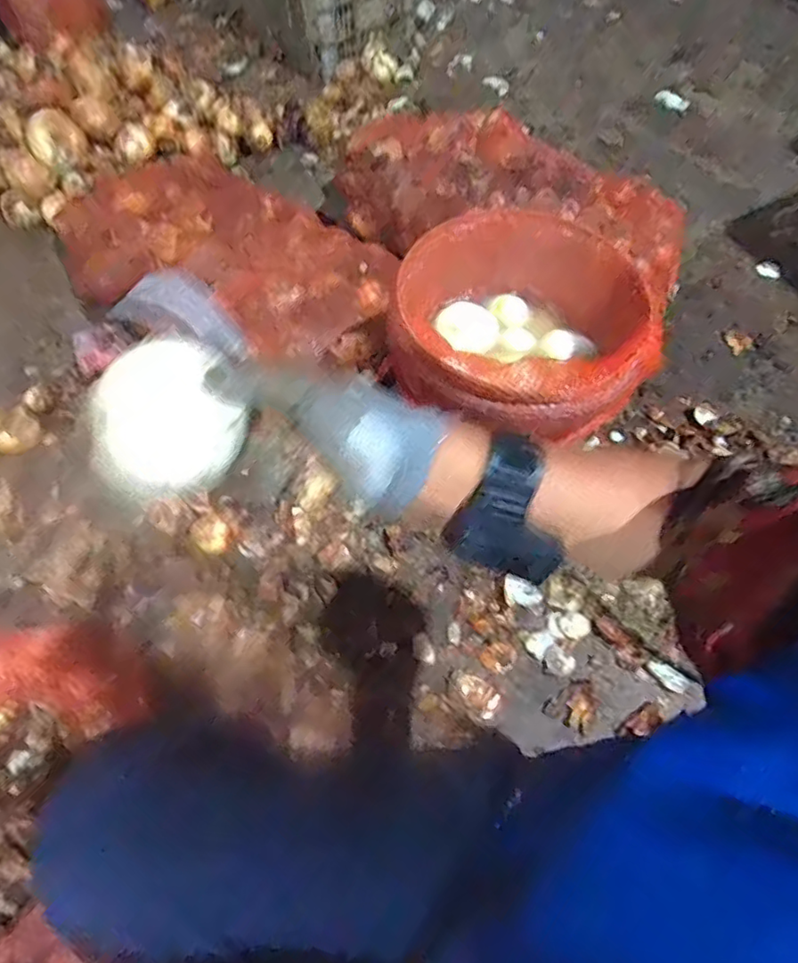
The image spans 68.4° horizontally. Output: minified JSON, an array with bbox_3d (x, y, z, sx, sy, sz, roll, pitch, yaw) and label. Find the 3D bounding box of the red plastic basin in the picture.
[{"bbox_3d":[0.152,-0.179,0.746,0.300,0.149,0.294,0,62,0],"label":"red plastic basin"}]

